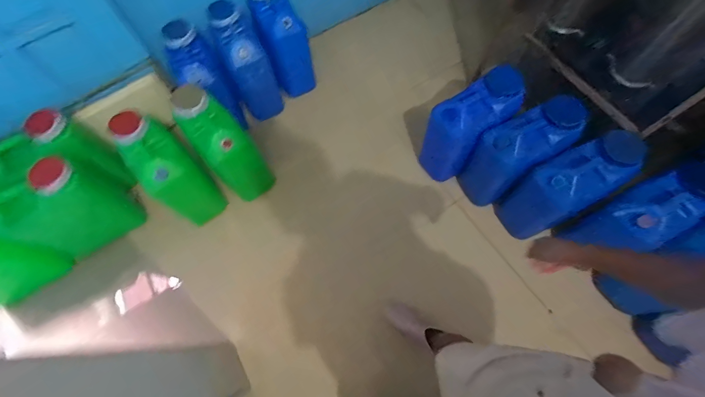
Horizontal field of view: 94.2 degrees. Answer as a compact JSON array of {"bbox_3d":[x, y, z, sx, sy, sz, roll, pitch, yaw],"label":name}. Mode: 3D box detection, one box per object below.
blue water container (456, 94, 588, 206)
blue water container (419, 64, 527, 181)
[{"bbox_3d":[0.580,-0.144,1.170,0.273,0.386,0.158,-24,69,-8],"label":"blue water container"},{"bbox_3d":[0.458,-0.286,1.268,0.321,0.388,0.200,-37,71,-12],"label":"blue water container"}]

